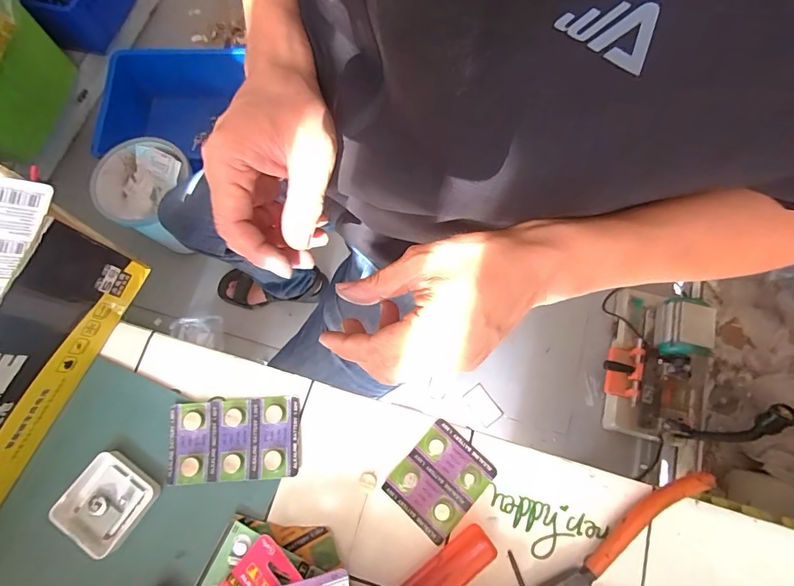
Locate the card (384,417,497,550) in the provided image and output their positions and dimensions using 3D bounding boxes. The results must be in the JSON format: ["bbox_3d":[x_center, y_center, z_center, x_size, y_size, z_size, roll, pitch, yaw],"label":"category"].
[{"bbox_3d":[0.027,0.119,0.263,0.050,0.005,0.060,42,78,11],"label":"card"}]

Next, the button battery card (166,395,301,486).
[{"bbox_3d":[-0.106,0.095,0.268,0.083,0.005,0.050,-4,74,-1],"label":"button battery card"}]

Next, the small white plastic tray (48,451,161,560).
[{"bbox_3d":[-0.179,0.129,0.254,0.045,0.012,0.047,29,76,8],"label":"small white plastic tray"}]

